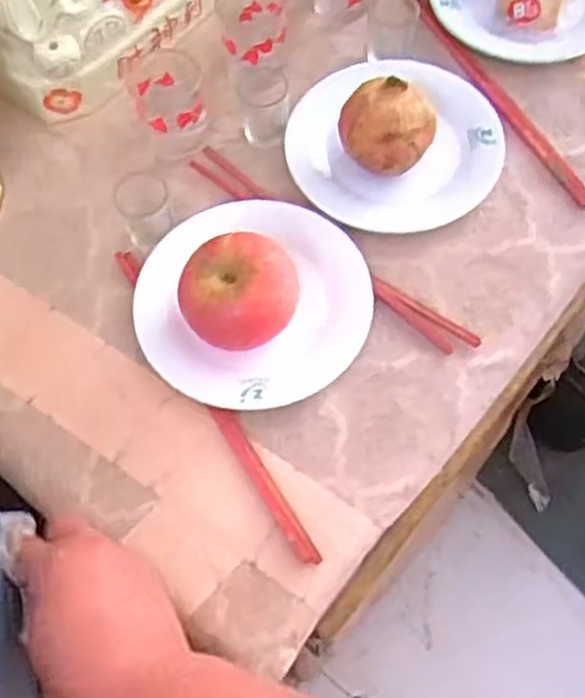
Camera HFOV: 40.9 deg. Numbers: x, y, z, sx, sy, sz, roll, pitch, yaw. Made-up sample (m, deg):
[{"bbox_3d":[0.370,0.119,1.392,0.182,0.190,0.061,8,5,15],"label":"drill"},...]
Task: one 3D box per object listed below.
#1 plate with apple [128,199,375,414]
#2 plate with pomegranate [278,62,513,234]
[{"bbox_3d":[-0.025,-0.037,0.472,0.143,0.062,0.132,0,66,0],"label":"plate with apple"},{"bbox_3d":[0.071,-0.158,0.524,0.146,0.059,0.146,0,66,0],"label":"plate with pomegranate"}]

